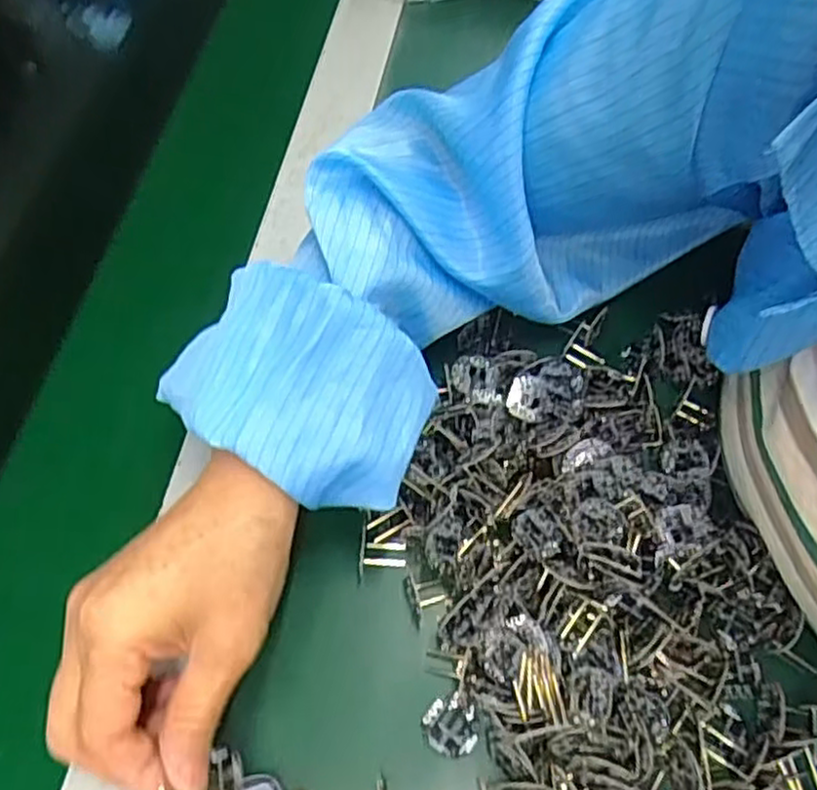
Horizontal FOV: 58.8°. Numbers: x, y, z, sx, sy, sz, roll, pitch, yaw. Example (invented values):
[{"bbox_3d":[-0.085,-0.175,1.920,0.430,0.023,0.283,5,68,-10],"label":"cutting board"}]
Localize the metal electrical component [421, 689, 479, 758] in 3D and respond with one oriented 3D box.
[{"bbox_3d":[0.019,0.142,0.311,0.023,0.005,0.023,0,62,1],"label":"metal electrical component"}]

